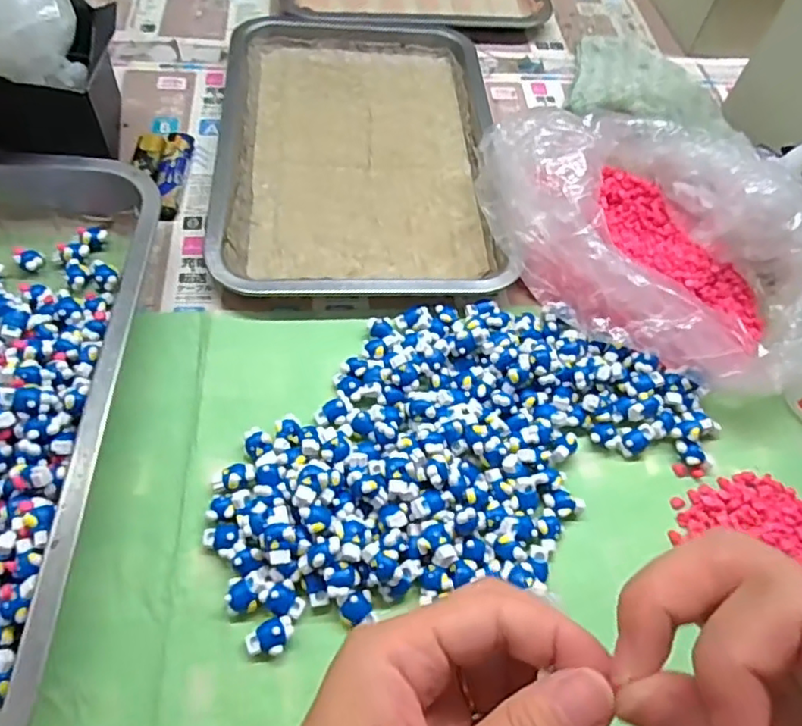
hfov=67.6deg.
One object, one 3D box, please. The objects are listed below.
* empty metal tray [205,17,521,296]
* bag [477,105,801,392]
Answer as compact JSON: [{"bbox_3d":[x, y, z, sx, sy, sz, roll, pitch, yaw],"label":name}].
[{"bbox_3d":[-0.033,-0.175,0.468,0.207,0.019,0.311,-2,58,-6],"label":"empty metal tray"},{"bbox_3d":[0.169,-0.088,0.392,0.178,0.081,0.226,-14,60,-13],"label":"bag"}]

